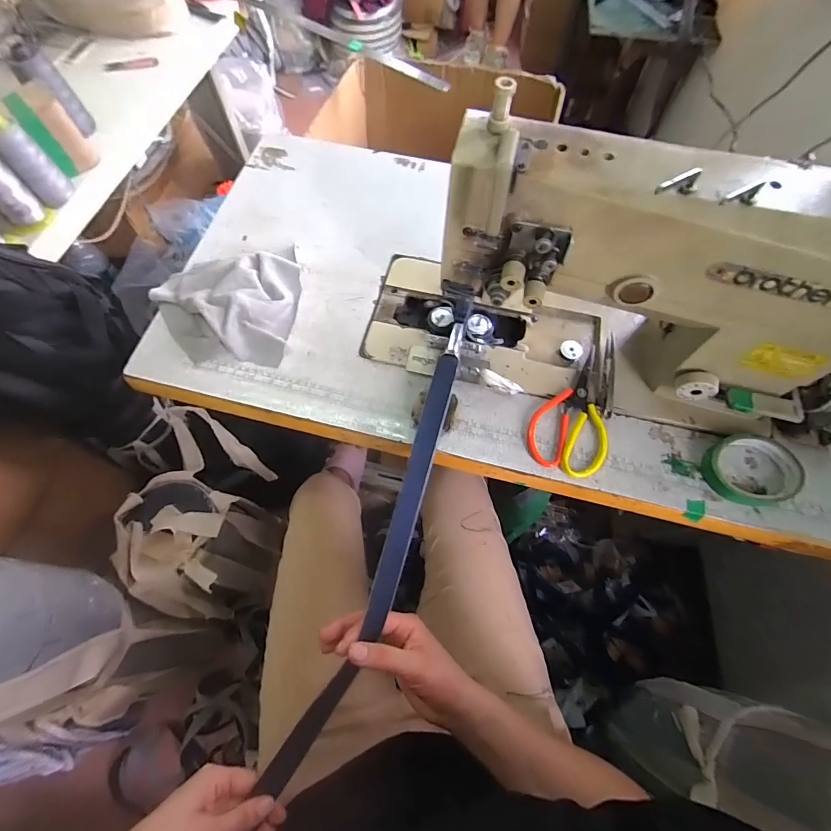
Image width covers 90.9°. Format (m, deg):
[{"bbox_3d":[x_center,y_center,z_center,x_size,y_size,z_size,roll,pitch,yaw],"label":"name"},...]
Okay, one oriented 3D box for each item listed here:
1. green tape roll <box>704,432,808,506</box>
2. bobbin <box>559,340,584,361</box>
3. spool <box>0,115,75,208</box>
[{"bbox_3d":[0.386,0.060,0.470,0.098,0.026,0.081,5,66,1],"label":"green tape roll"},{"bbox_3d":[0.206,-0.088,0.541,0.027,0.008,0.033,4,66,1],"label":"bobbin"},{"bbox_3d":[-0.541,-0.355,0.577,0.049,0.103,0.043,-38,72,-17],"label":"spool"}]

